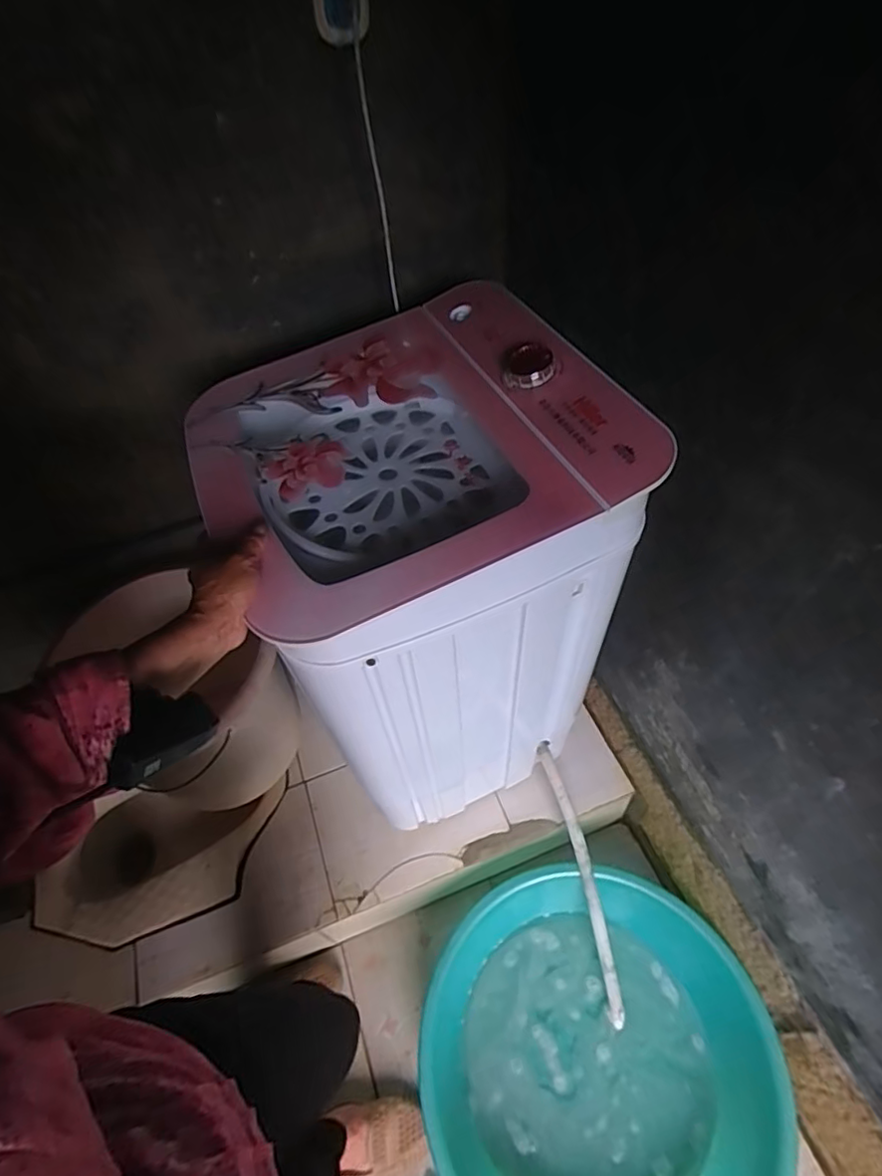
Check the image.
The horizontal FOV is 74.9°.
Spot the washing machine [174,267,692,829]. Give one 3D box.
[{"bbox_3d":[-0.022,-0.002,0.827,0.379,0.626,0.415,-22,55,-11],"label":"washing machine"}]

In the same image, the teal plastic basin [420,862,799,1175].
[{"bbox_3d":[0.235,0.731,0.893,0.505,0.160,0.484,-2,54,3],"label":"teal plastic basin"}]

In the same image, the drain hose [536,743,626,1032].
[{"bbox_3d":[0.244,0.504,0.976,0.030,0.041,0.474,-15,88,-6],"label":"drain hose"}]

